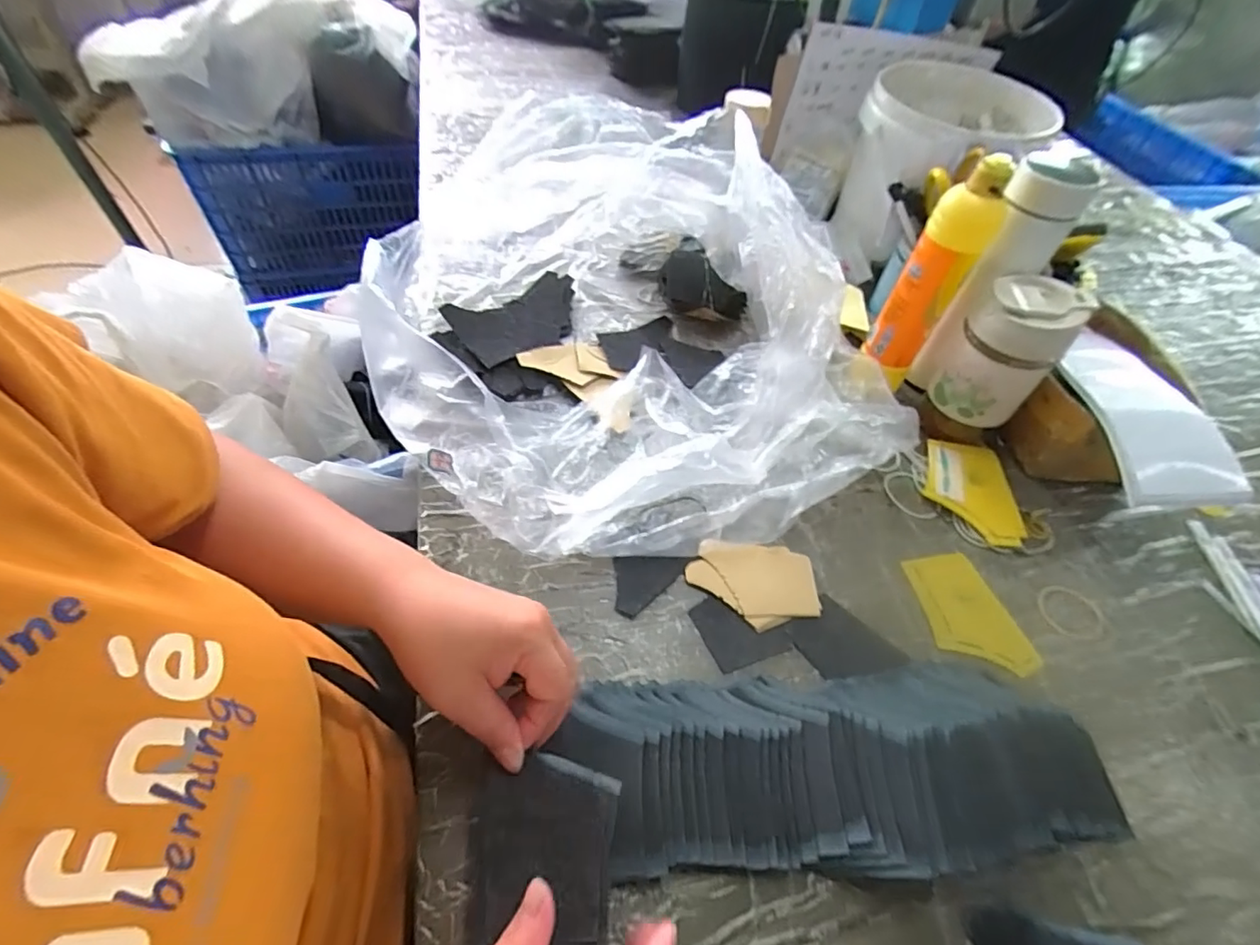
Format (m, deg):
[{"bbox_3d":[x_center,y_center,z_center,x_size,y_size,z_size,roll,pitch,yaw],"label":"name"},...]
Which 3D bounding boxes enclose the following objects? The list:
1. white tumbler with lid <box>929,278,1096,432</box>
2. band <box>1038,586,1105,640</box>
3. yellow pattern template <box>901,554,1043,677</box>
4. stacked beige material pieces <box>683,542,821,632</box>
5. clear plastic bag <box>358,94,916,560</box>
[{"bbox_3d":[0.348,-0.105,0.524,0.078,0.149,0.072,3,52,-3],"label":"white tumbler with lid"},{"bbox_3d":[0.370,0.116,0.461,0.053,0.004,0.047,12,52,4],"label":"band"},{"bbox_3d":[0.276,0.116,0.453,0.067,0.004,0.104,-10,53,-7],"label":"yellow pattern template"},{"bbox_3d":[0.100,0.091,0.446,0.102,0.008,0.069,3,56,-4],"label":"stacked beige material pieces"},{"bbox_3d":[-0.030,-0.174,0.536,0.430,0.169,0.518,-14,54,-16],"label":"clear plastic bag"}]

